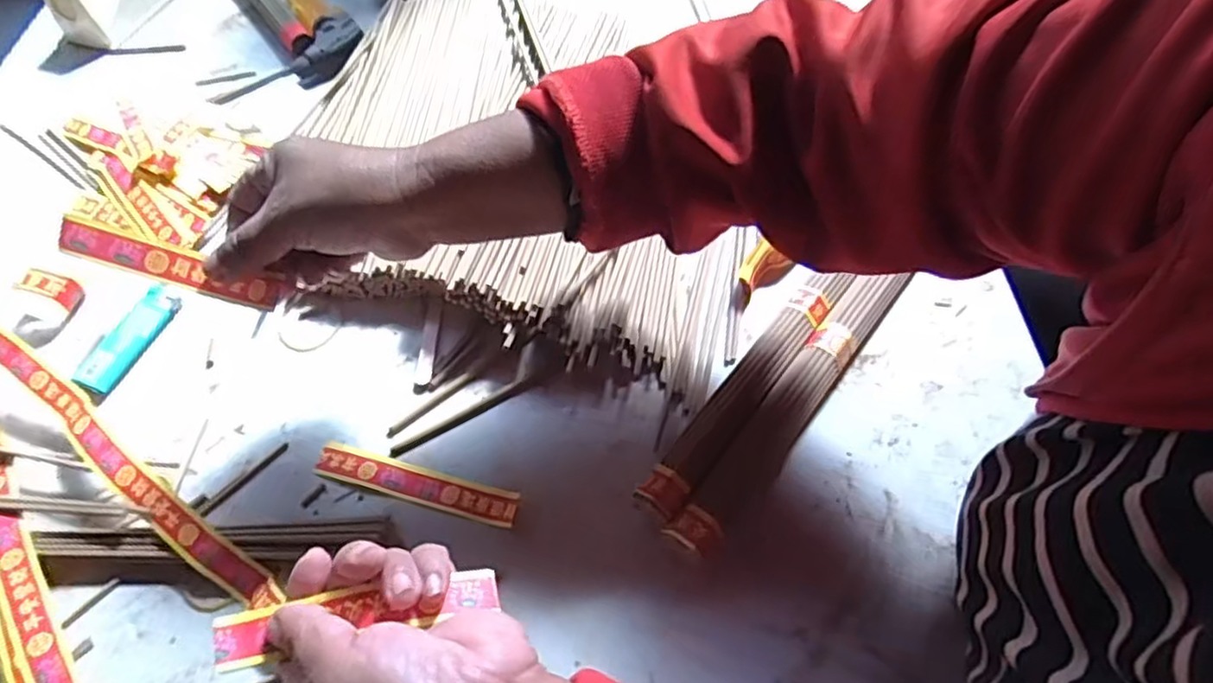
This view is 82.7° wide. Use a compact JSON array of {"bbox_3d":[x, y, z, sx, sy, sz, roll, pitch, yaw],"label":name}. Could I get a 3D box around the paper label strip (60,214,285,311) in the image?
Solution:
[{"bbox_3d":[-0.211,-0.037,0.335,0.104,0.008,0.019,17,86,-6],"label":"paper label strip"}]

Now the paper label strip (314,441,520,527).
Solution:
[{"bbox_3d":[-0.109,0.081,0.393,0.120,0.004,0.021,14,59,9],"label":"paper label strip"}]

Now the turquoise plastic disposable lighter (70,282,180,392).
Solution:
[{"bbox_3d":[-0.306,-0.003,0.442,0.026,0.007,0.077,16,59,11],"label":"turquoise plastic disposable lighter"}]

